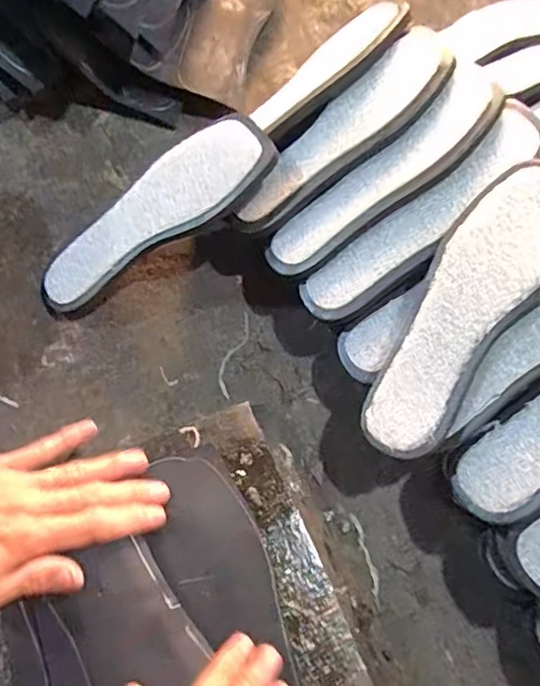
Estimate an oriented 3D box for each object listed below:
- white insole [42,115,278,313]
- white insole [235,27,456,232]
[{"bbox_3d":[-0.112,-0.120,0.517,0.252,0.020,0.078,-30,79,12],"label":"white insole"},{"bbox_3d":[0.068,-0.190,0.507,0.238,0.022,0.070,-41,74,5],"label":"white insole"}]

